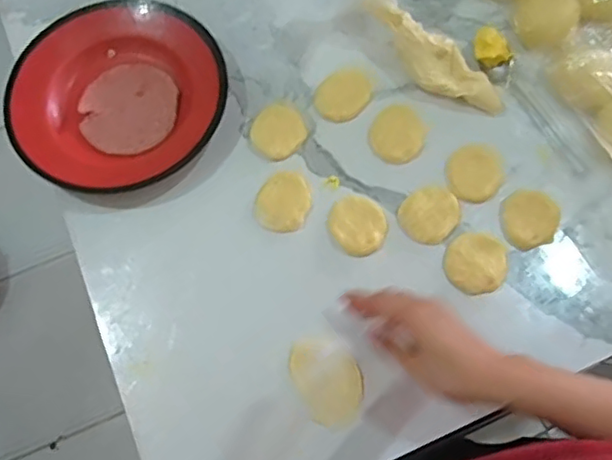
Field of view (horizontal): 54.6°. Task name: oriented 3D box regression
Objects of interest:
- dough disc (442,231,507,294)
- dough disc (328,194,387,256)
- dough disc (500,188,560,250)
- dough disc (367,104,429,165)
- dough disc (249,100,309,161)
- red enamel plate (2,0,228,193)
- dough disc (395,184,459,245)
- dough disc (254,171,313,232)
[{"bbox_3d":[0.154,0.029,0.535,0.059,0.010,0.055,-1,70,1],"label":"dough disc"},{"bbox_3d":[0.048,-0.005,0.548,0.050,0.004,0.057,-16,71,-4],"label":"dough disc"},{"bbox_3d":[0.209,-0.011,0.552,0.056,0.013,0.052,-1,70,1],"label":"dough disc"},{"bbox_3d":[0.090,-0.094,0.580,0.053,0.009,0.058,-1,70,1],"label":"dough disc"},{"bbox_3d":[-0.027,-0.098,0.585,0.052,0.004,0.058,-30,72,-9],"label":"dough disc"},{"bbox_3d":[-0.186,-0.135,0.583,0.212,0.035,0.190,-27,72,-8],"label":"red enamel plate"},{"bbox_3d":[0.115,-0.015,0.551,0.056,0.007,0.050,-43,74,-13],"label":"dough disc"},{"bbox_3d":[-0.020,-0.028,0.556,0.050,0.004,0.058,22,72,9],"label":"dough disc"}]

